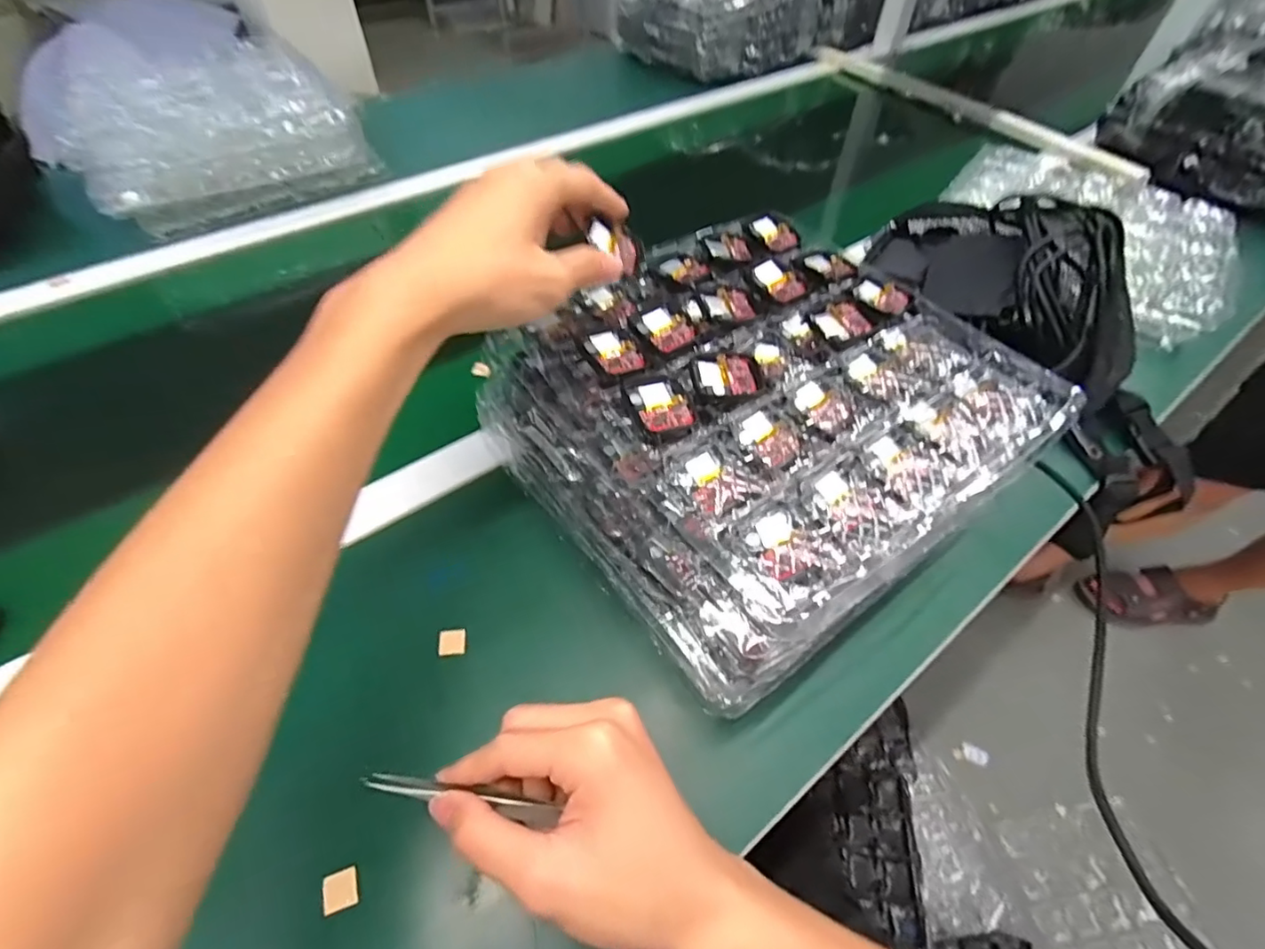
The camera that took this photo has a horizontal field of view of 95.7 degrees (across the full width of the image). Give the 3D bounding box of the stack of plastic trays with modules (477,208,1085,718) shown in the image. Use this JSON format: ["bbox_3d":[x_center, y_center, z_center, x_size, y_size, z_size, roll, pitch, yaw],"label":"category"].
[{"bbox_3d":[0.082,-0.049,0.397,0.298,0.084,0.289,-31,58,-23],"label":"stack of plastic trays with modules"}]

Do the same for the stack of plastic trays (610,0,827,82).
[{"bbox_3d":[0.168,-0.850,1.058,0.334,0.122,0.241,-36,60,-26],"label":"stack of plastic trays"}]

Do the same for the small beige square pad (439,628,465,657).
[{"bbox_3d":[-0.113,0.105,0.360,0.016,0.004,0.017,-6,52,-6],"label":"small beige square pad"}]

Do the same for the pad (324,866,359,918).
[{"bbox_3d":[-0.144,0.204,0.281,0.015,0.004,0.016,-15,53,-13],"label":"pad"}]

